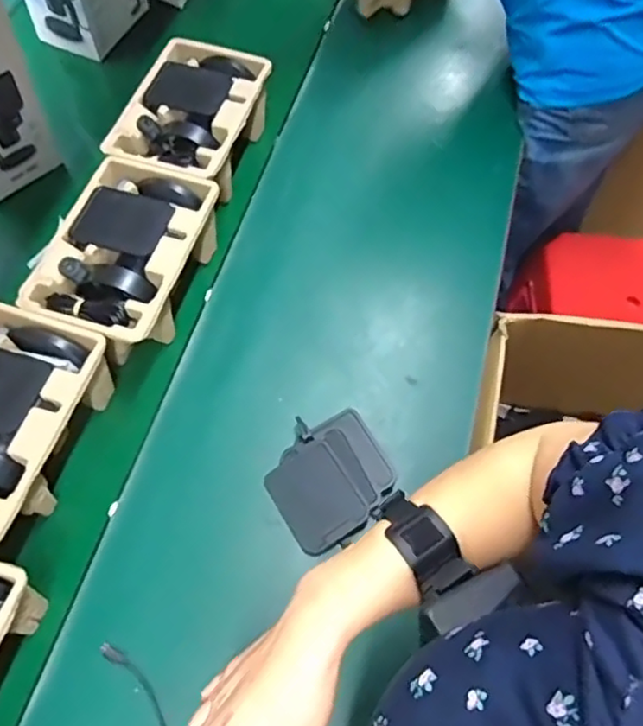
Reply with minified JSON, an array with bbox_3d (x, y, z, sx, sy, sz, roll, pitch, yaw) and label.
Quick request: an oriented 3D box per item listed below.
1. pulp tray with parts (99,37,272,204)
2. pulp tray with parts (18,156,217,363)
[{"bbox_3d":[-0.166,-0.320,0.842,0.162,0.090,0.239,14,65,6],"label":"pulp tray with parts"},{"bbox_3d":[-0.220,-0.116,0.740,0.155,0.106,0.229,17,66,7],"label":"pulp tray with parts"}]

